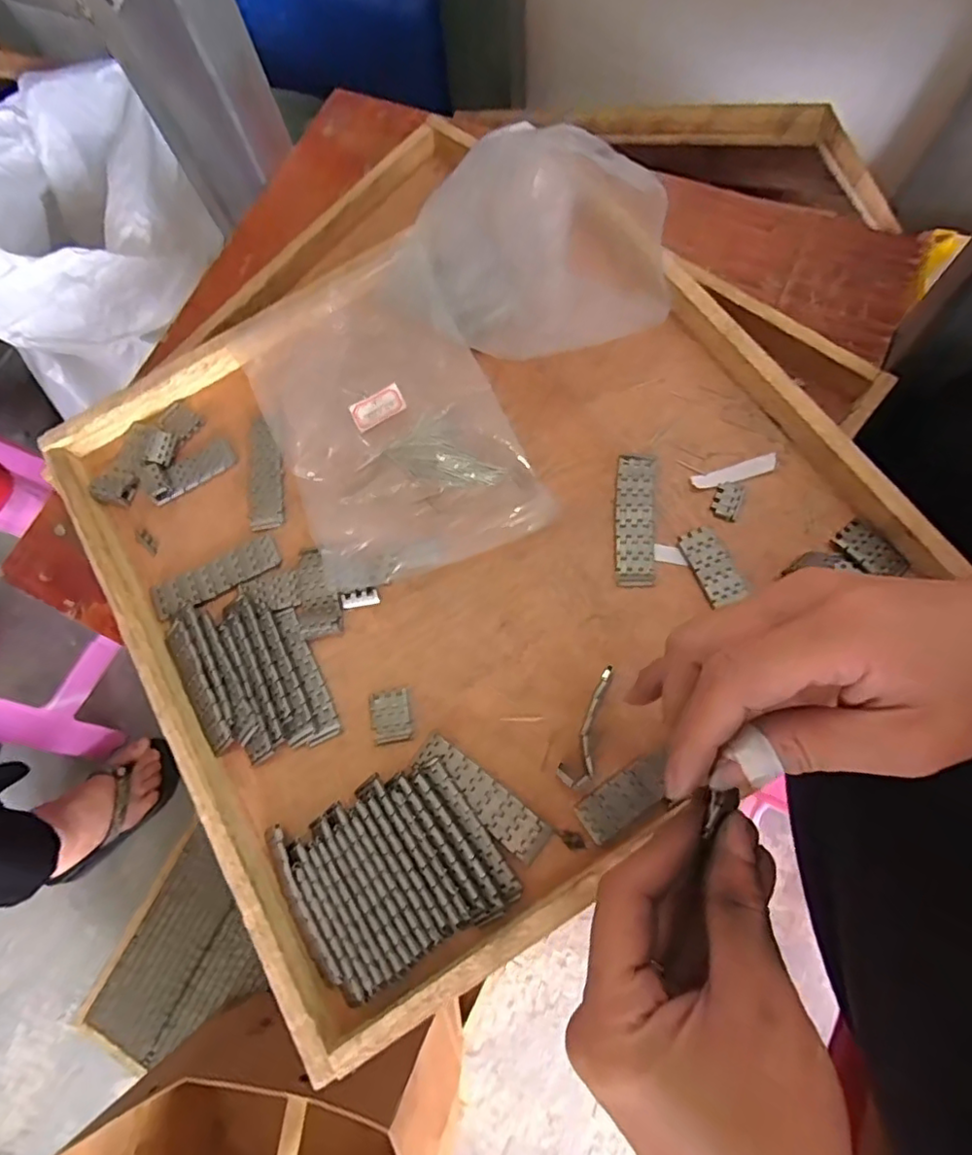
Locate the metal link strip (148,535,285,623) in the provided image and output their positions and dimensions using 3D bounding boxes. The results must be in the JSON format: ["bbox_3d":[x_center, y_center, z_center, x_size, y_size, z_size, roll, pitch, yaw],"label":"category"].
[{"bbox_3d":[-0.163,-0.001,0.364,0.077,0.005,0.024,-28,73,-3],"label":"metal link strip"}]

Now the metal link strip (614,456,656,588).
[{"bbox_3d":[0.087,-0.034,0.348,0.022,0.007,0.079,3,73,7],"label":"metal link strip"}]

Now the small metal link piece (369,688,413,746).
[{"bbox_3d":[-0.052,0.076,0.331,0.022,0.004,0.028,-13,72,1],"label":"small metal link piece"}]

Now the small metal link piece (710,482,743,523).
[{"bbox_3d":[0.139,-0.045,0.347,0.015,0.004,0.023,20,76,11],"label":"small metal link piece"}]

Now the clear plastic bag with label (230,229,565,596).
[{"bbox_3d":[-0.063,-0.101,0.375,0.135,0.016,0.207,-26,78,-4],"label":"clear plastic bag with label"}]

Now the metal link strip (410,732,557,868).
[{"bbox_3d":[-0.003,0.114,0.314,0.078,0.004,0.021,36,79,15],"label":"metal link strip"}]

